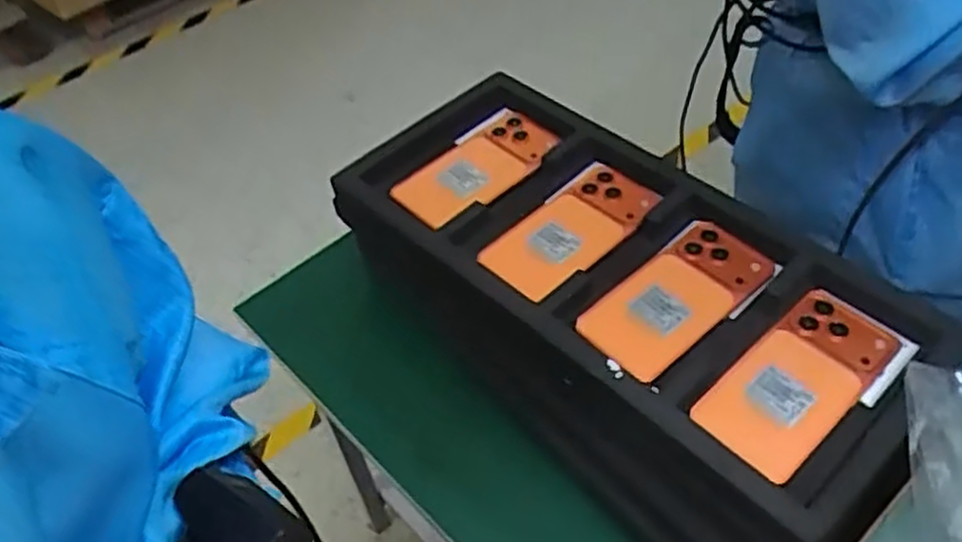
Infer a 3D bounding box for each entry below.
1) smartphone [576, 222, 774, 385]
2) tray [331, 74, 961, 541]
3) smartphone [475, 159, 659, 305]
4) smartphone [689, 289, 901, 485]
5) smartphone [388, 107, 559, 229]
[{"bbox_3d":[0.154,0.021,0.600,0.158,0.017,0.077,-37,57,-23],"label":"smartphone"},{"bbox_3d":[0.107,-0.006,0.626,0.477,0.043,0.232,34,59,30],"label":"tray"},{"bbox_3d":[0.076,-0.036,0.650,0.080,0.017,0.159,36,62,28],"label":"smartphone"},{"bbox_3d":[0.226,0.077,0.544,0.161,0.012,0.076,-38,58,-24],"label":"smartphone"},{"bbox_3d":[-0.006,-0.099,0.711,0.161,0.015,0.081,-32,60,-16],"label":"smartphone"}]

